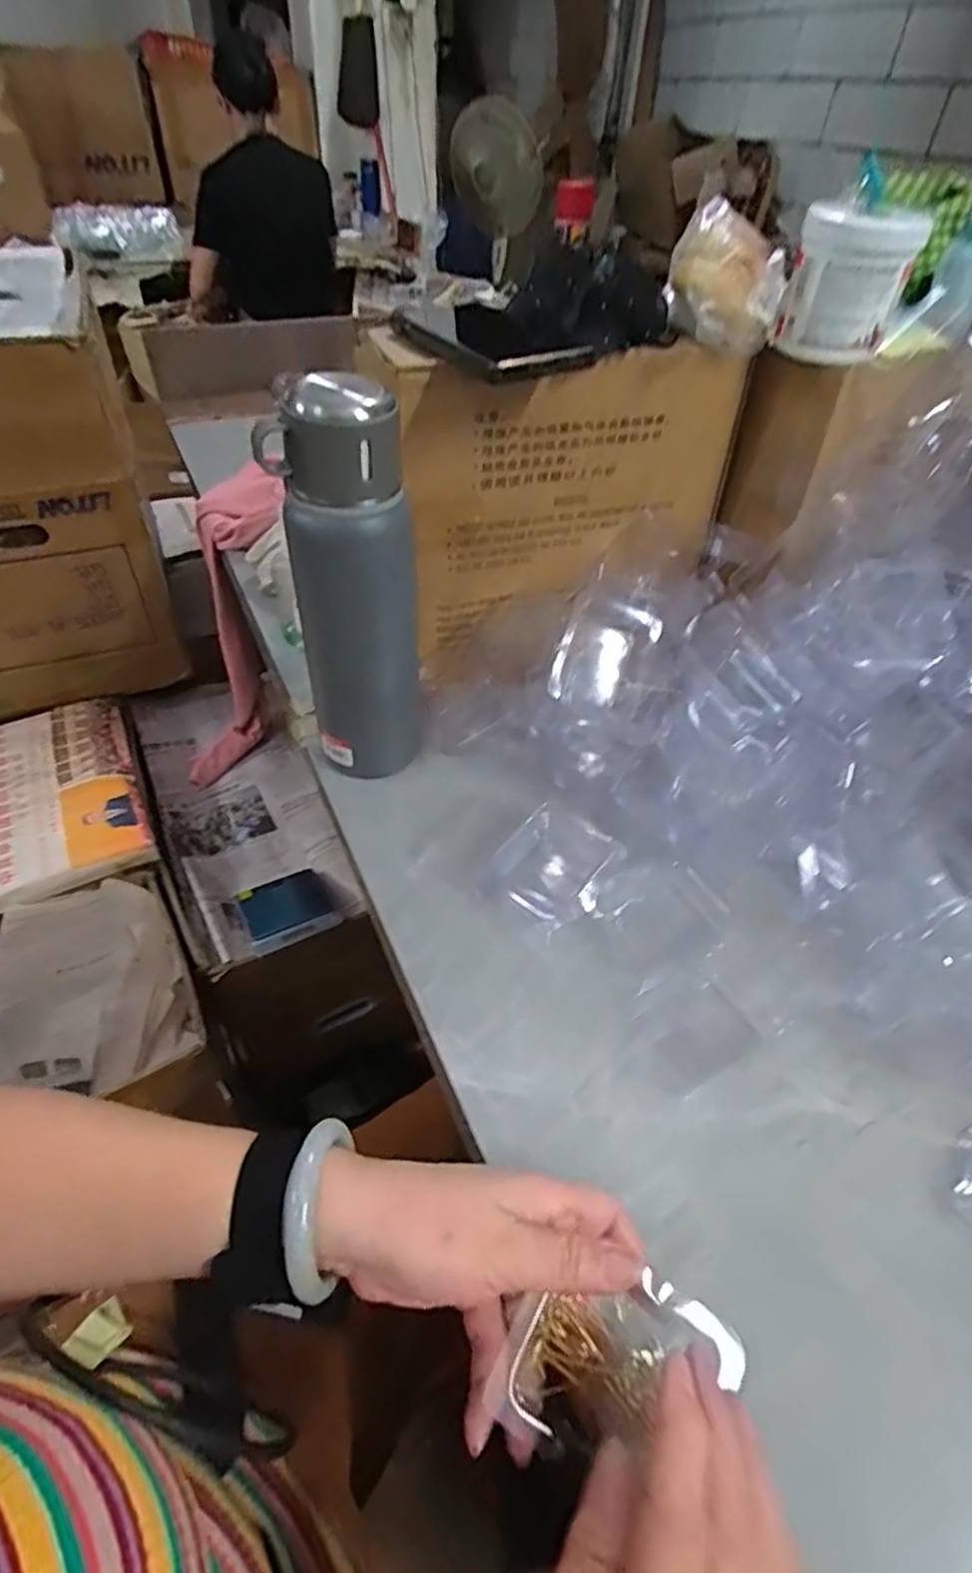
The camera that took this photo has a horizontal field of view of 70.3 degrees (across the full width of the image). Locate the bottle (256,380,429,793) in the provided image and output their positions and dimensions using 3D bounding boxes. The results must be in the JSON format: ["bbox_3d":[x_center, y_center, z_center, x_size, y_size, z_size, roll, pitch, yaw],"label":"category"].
[{"bbox_3d":[-0.091,-0.121,0.481,0.061,0.273,0.080,34,52,29],"label":"bottle"}]

